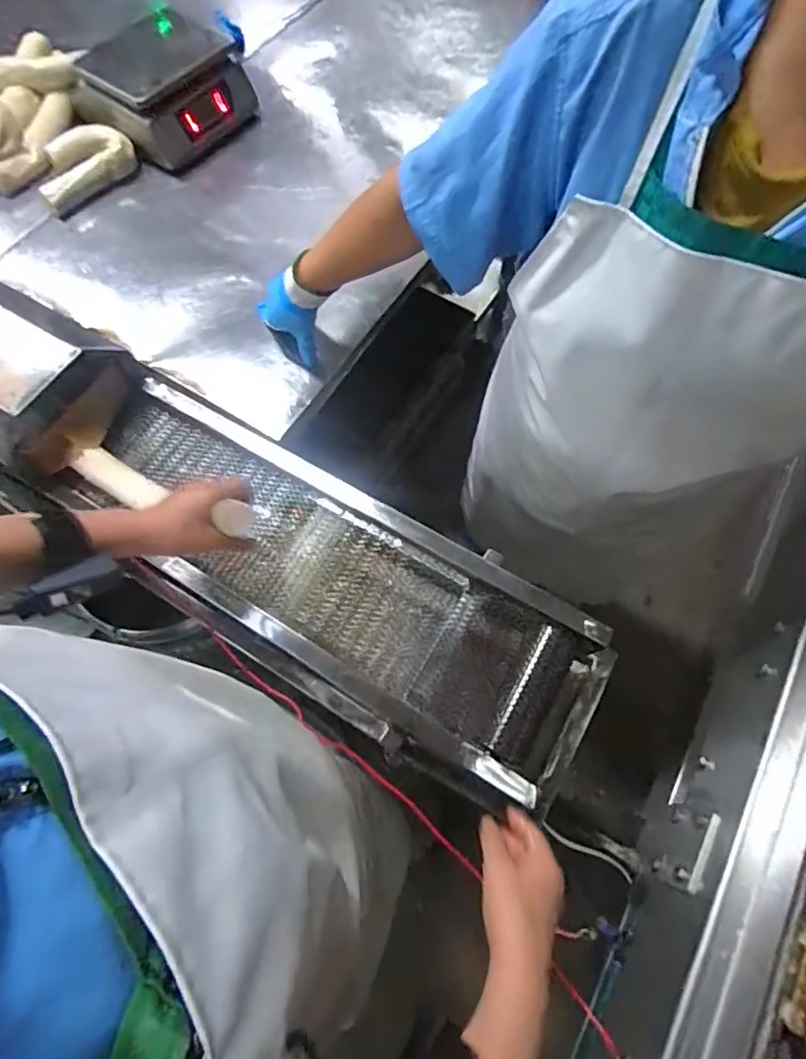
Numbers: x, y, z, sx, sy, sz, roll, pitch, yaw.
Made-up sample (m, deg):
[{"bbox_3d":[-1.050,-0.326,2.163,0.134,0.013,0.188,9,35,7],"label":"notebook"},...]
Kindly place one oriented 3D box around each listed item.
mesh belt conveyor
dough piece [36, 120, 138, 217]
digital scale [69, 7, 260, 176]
[{"bbox_3d":[-0.121,0.029,0.689,0.769,0.097,0.261,34,70,9],"label":"mesh belt conveyor"},{"bbox_3d":[-0.536,-0.606,0.927,0.091,0.065,0.173,36,70,13],"label":"dough piece"},{"bbox_3d":[-0.418,-0.774,0.968,0.221,0.132,0.244,30,69,11],"label":"digital scale"}]

